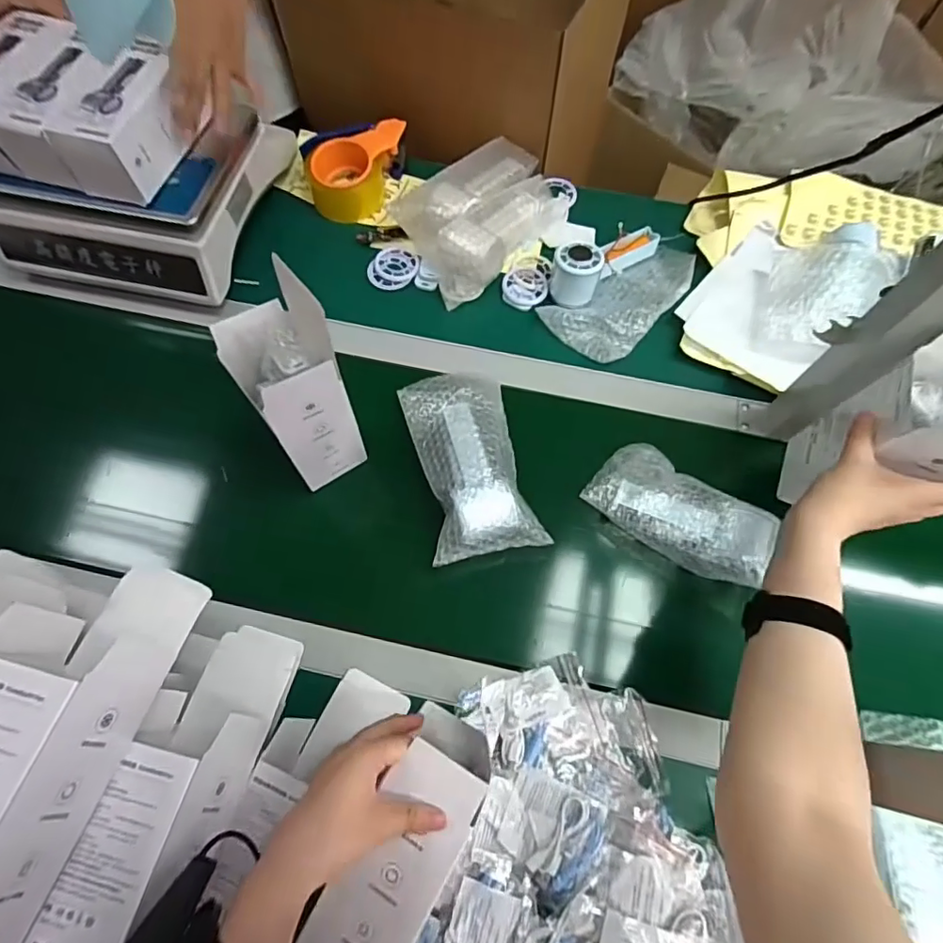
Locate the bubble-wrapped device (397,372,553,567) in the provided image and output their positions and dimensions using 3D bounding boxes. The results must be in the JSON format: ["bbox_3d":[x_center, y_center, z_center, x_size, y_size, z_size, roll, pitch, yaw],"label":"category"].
[{"bbox_3d":[-0.003,-0.016,0.557,0.106,0.033,0.201,-12,70,-4],"label":"bubble-wrapped device"}]

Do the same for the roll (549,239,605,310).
[{"bbox_3d":[0.125,-0.235,0.651,0.058,0.058,0.053,12,70,5],"label":"roll"}]

